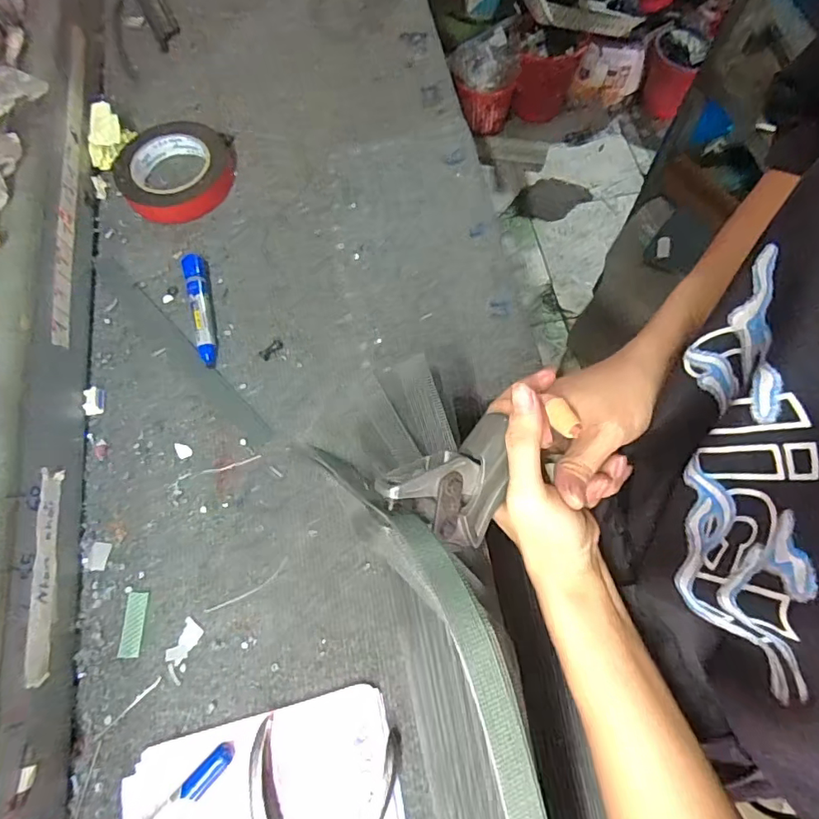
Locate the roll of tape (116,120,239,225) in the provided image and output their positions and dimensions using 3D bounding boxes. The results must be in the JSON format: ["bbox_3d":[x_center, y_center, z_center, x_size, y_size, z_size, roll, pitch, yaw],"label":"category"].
[{"bbox_3d":[-0.250,-0.256,0.560,0.120,0.023,0.121,-1,67,2],"label":"roll of tape"}]

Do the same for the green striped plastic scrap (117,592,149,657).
[{"bbox_3d":[-0.213,0.165,0.402,0.016,0.004,0.046,-3,67,1],"label":"green striped plastic scrap"}]

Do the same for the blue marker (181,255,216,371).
[{"bbox_3d":[-0.197,-0.097,0.499,0.021,0.019,0.119,-16,67,-5],"label":"blue marker"}]

